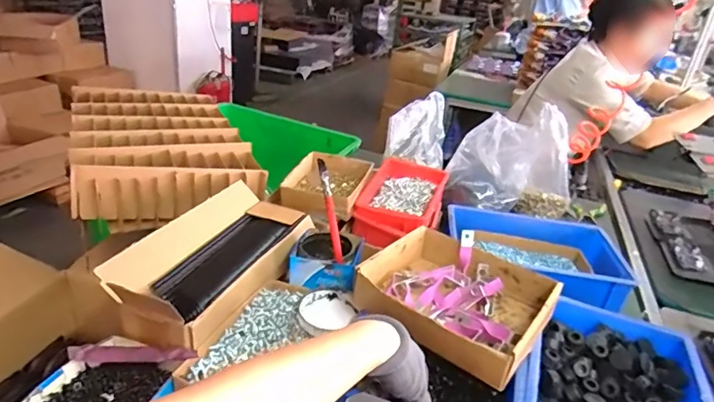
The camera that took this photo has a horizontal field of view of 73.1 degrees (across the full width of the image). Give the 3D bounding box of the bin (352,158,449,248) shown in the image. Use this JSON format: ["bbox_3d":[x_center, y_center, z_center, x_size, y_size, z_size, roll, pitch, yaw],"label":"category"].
[{"bbox_3d":[0.088,-0.001,0.925,0.140,0.067,0.228,13,26,15],"label":"bin"}]

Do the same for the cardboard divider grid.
[{"bbox_3d":[-0.419,-0.129,1.028,0.322,0.101,0.488,-7,28,-25],"label":"cardboard divider grid"}]

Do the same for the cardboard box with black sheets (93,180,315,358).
[{"bbox_3d":[-0.197,0.068,0.688,0.157,0.092,0.329,15,27,17],"label":"cardboard box with black sheets"}]

